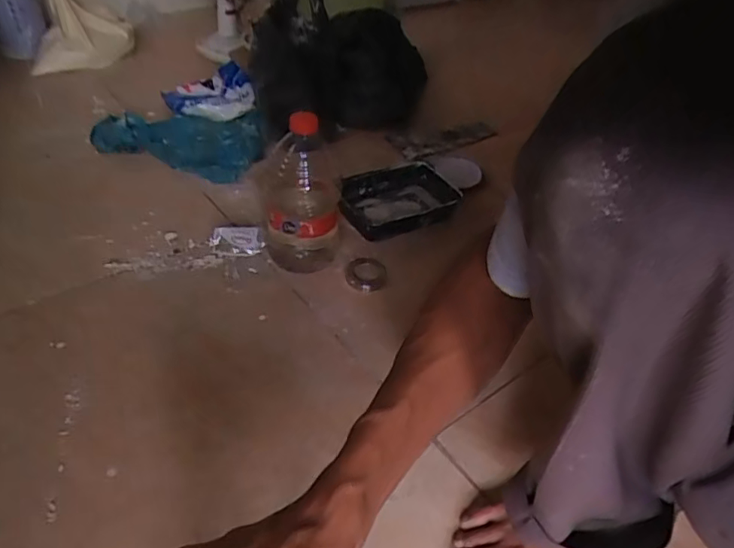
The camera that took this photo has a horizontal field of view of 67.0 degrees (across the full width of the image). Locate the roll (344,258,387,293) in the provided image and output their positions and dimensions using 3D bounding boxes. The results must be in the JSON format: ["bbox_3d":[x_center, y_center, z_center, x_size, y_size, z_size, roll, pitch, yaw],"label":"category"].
[{"bbox_3d":[-0.002,0.000,0.729,0.054,0.010,0.060,2,41,-4],"label":"roll"}]

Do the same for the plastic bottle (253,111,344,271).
[{"bbox_3d":[-0.080,-0.099,0.693,0.092,0.188,0.084,1,41,-5],"label":"plastic bottle"}]

